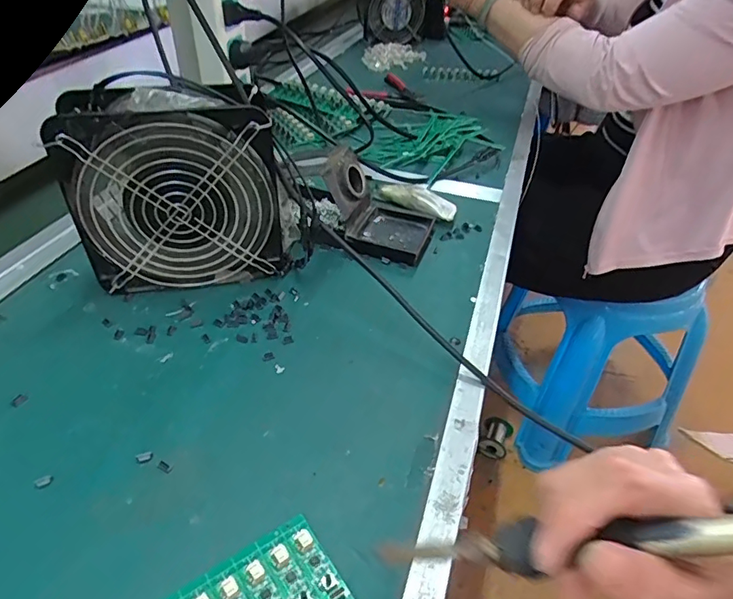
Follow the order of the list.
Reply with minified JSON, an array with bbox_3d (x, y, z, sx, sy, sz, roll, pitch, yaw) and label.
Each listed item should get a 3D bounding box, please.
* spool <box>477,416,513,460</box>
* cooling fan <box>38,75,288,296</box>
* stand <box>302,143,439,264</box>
[{"bbox_3d":[0.294,0.322,1.169,0.064,0.057,0.086,17,43,18],"label":"spool"},{"bbox_3d":[-0.142,-0.086,0.405,0.159,0.155,0.057,-6,41,-8],"label":"cooling fan"},{"bbox_3d":[-0.002,-0.094,0.484,0.128,0.070,0.082,12,42,12],"label":"stand"}]

